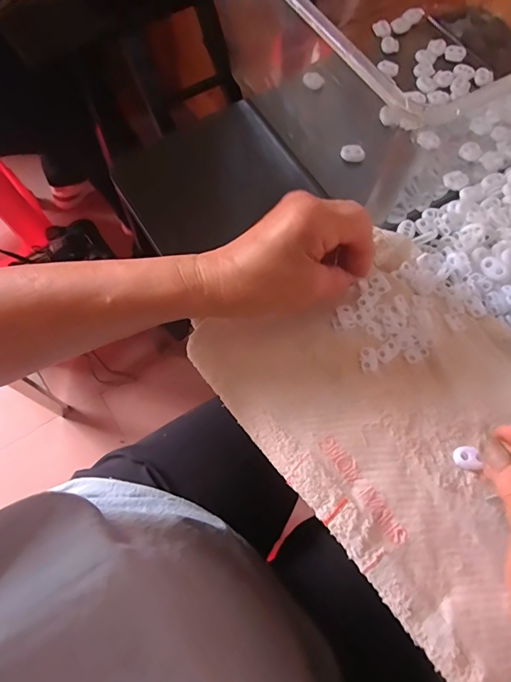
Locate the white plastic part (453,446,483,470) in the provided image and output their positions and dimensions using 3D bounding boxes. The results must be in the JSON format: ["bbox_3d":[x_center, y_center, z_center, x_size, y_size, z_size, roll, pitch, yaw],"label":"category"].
[{"bbox_3d":[0.144,0.080,0.291,0.015,0.005,0.016,-8,68,-2],"label":"white plastic part"}]

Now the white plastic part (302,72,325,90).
[{"bbox_3d":[0.062,-0.277,0.453,0.022,0.009,0.016,22,70,10],"label":"white plastic part"}]

